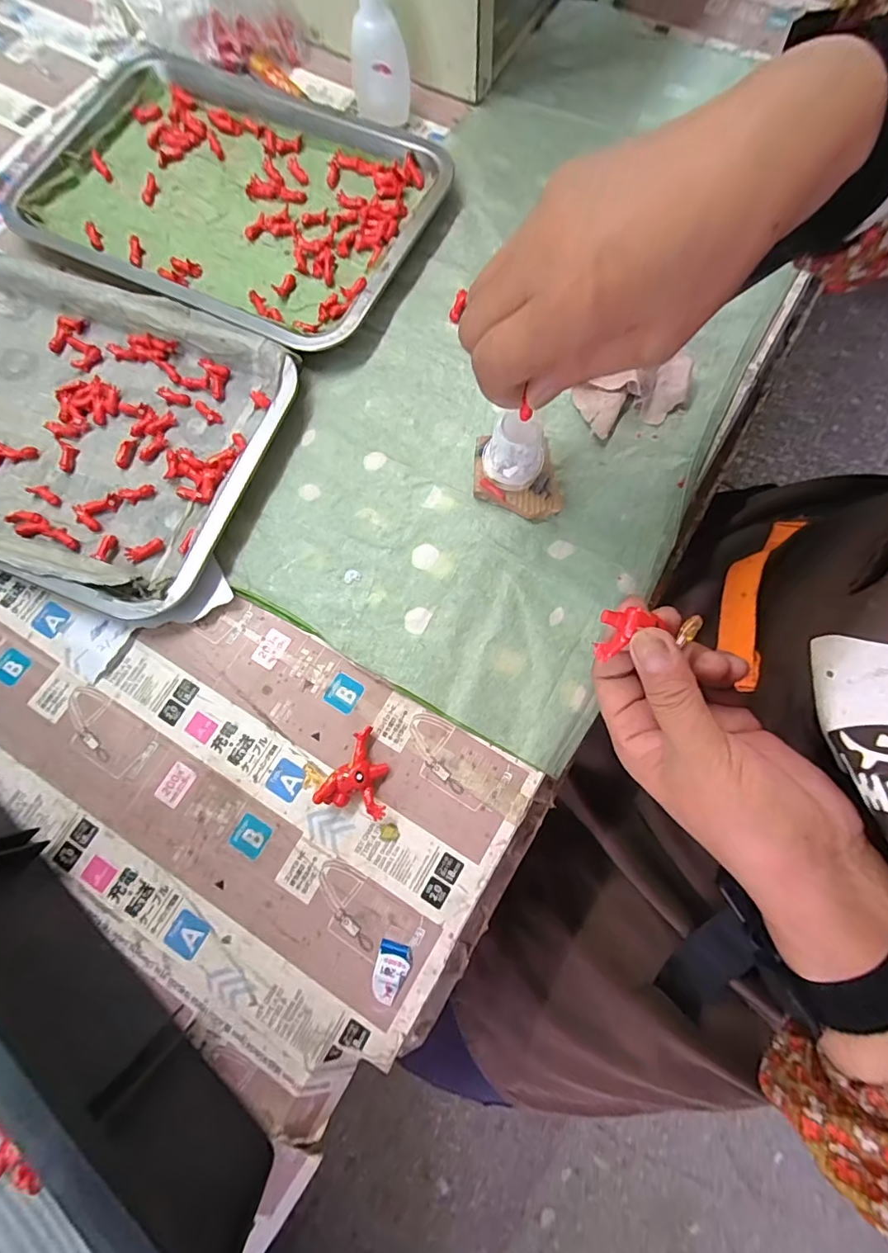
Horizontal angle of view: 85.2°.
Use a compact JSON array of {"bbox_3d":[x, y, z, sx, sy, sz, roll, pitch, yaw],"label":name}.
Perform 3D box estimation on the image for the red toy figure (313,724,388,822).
[{"bbox_3d":[-0.047,0.082,0.278,0.038,0.015,0.045,15,78,5],"label":"red toy figure"}]

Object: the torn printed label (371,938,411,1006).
[{"bbox_3d":[-0.029,0.187,0.260,0.018,0.004,0.029,15,78,5],"label":"torn printed label"}]

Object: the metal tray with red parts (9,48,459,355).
[{"bbox_3d":[-0.170,-0.336,0.379,0.313,0.020,0.210,24,79,7],"label":"metal tray with red parts"}]

